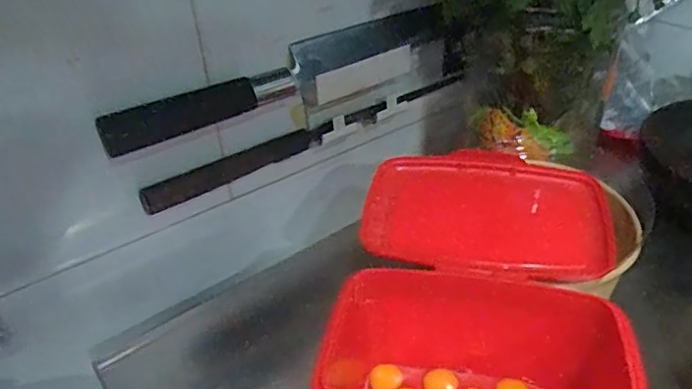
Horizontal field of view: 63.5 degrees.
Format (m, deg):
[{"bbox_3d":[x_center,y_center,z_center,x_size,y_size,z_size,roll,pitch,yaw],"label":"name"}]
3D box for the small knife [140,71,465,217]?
[{"bbox_3d":[-0.016,-0.052,0.475,0.316,0.026,0.019,-24,40,-26],"label":"small knife"}]

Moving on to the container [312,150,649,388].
[{"bbox_3d":[0.081,0.071,0.357,0.151,0.082,0.227,4,36,11],"label":"container"}]

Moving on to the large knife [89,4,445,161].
[{"bbox_3d":[-0.036,-0.097,0.432,0.301,0.042,0.024,-26,41,-28],"label":"large knife"}]

